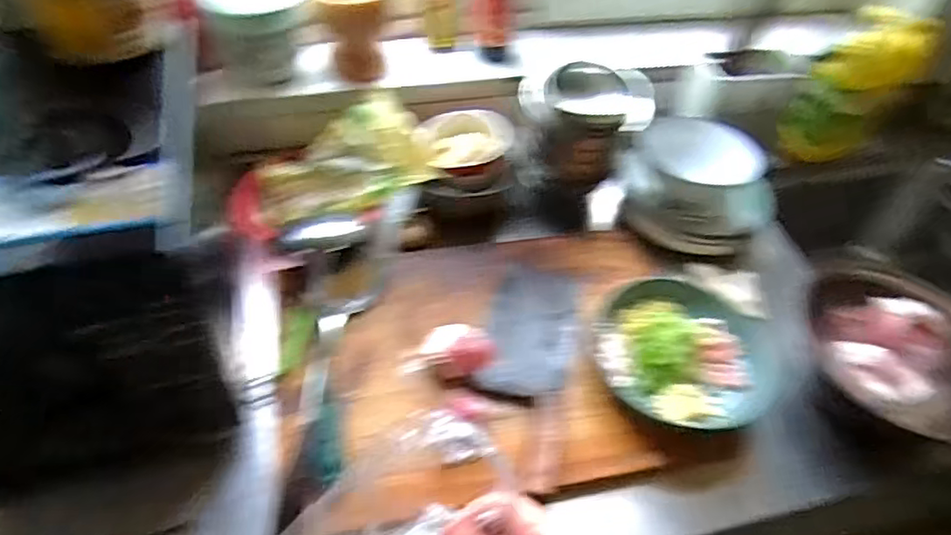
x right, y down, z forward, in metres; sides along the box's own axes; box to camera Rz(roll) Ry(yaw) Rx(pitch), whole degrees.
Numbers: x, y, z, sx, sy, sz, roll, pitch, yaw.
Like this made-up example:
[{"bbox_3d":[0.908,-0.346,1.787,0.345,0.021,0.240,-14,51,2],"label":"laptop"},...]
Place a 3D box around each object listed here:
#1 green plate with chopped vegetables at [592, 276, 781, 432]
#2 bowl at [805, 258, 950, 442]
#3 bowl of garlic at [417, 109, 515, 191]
[{"bbox_3d":[0.233,0.097,0.684,0.194,0.040,0.191,3,52,-3],"label":"green plate with chopped vegetables"},{"bbox_3d":[0.502,0.075,0.723,0.223,0.057,0.249,8,52,1],"label":"bowl"},{"bbox_3d":[-0.012,-0.157,0.808,0.121,0.042,0.122,17,52,8],"label":"bowl of garlic"}]

